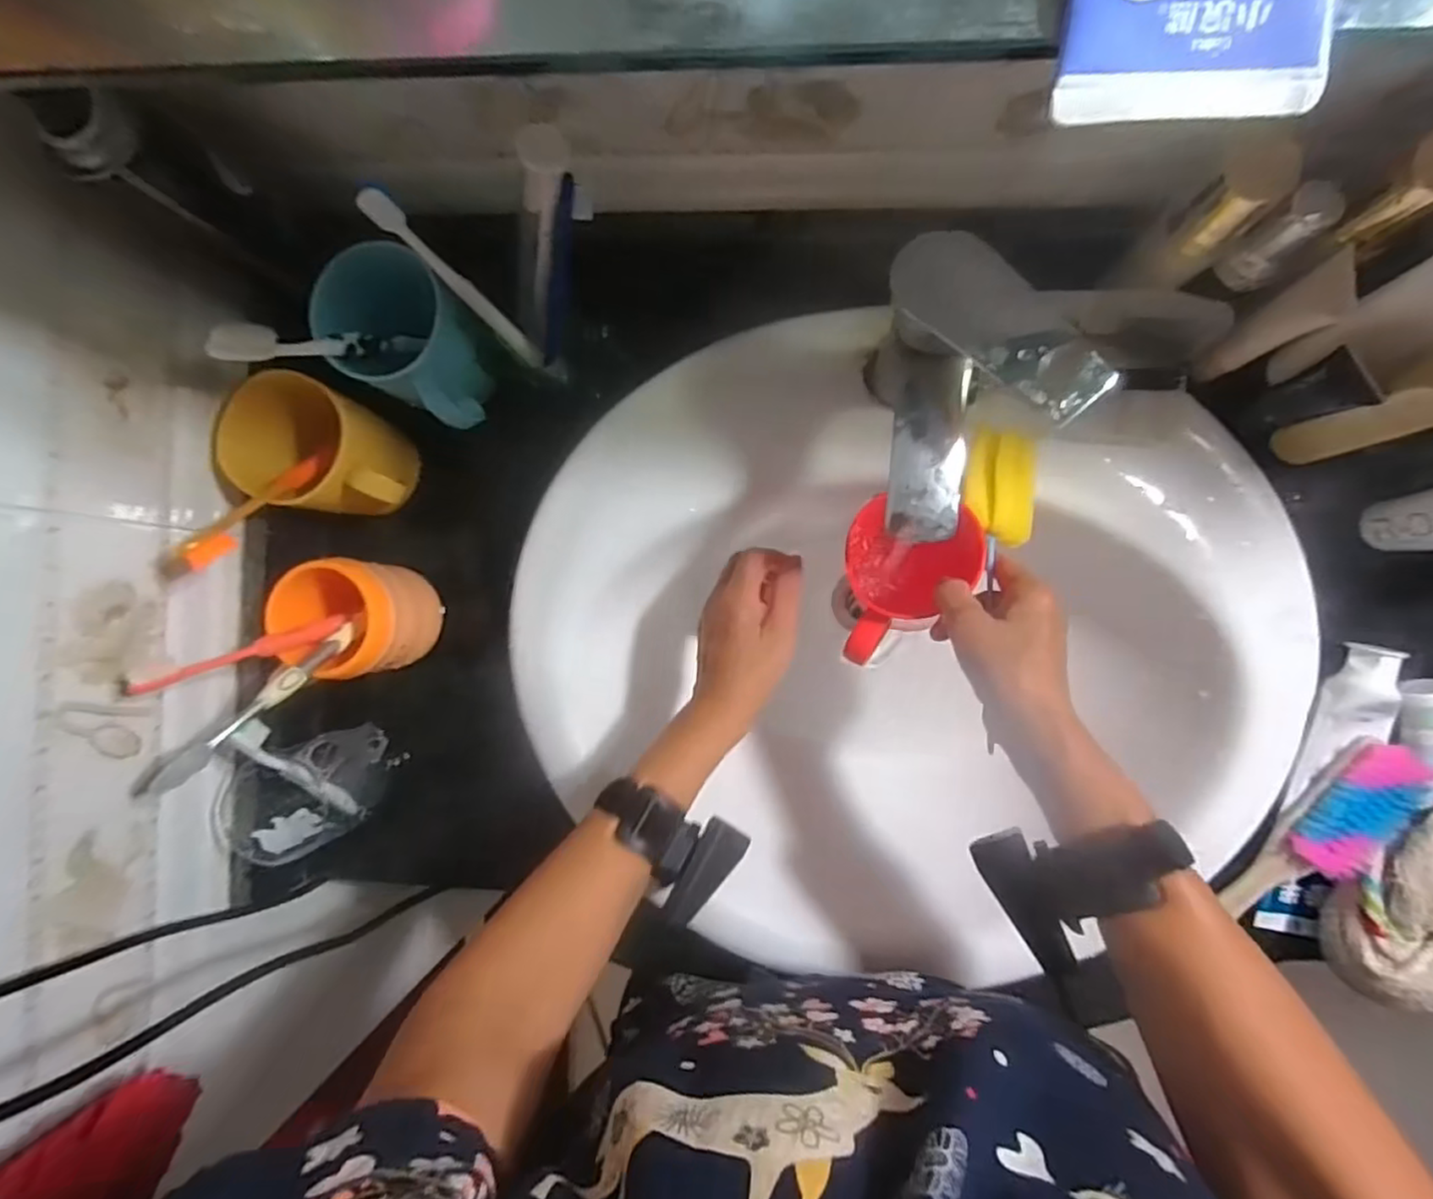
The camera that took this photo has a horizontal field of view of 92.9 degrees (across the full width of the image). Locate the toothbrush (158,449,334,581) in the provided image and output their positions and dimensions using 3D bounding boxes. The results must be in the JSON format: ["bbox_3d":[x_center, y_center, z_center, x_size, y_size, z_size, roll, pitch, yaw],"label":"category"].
[{"bbox_3d":[-0.284,-0.056,0.421,0.014,0.157,0.016,0,123,5],"label":"toothbrush"}]

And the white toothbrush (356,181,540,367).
[{"bbox_3d":[-0.153,-0.188,0.413,0.014,0.144,0.011,-47,62,3],"label":"white toothbrush"}]

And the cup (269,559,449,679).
[{"bbox_3d":[-0.248,0.011,0.475,0.073,0.084,0.073,11,91,5],"label":"cup"}]

